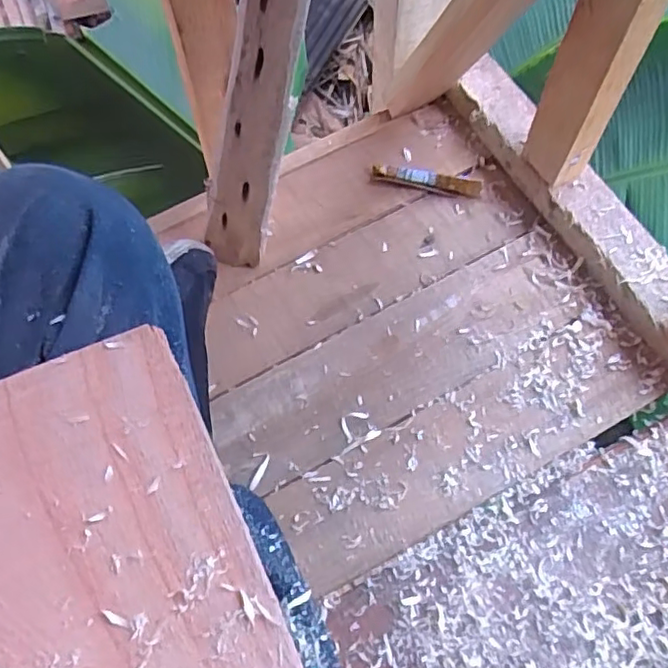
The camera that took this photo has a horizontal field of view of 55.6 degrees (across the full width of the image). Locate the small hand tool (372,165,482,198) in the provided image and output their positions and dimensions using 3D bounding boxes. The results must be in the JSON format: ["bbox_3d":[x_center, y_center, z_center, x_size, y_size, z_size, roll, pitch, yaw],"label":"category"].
[{"bbox_3d":[0.088,-0.146,0.597,0.103,0.017,0.014,12,64,8],"label":"small hand tool"}]

